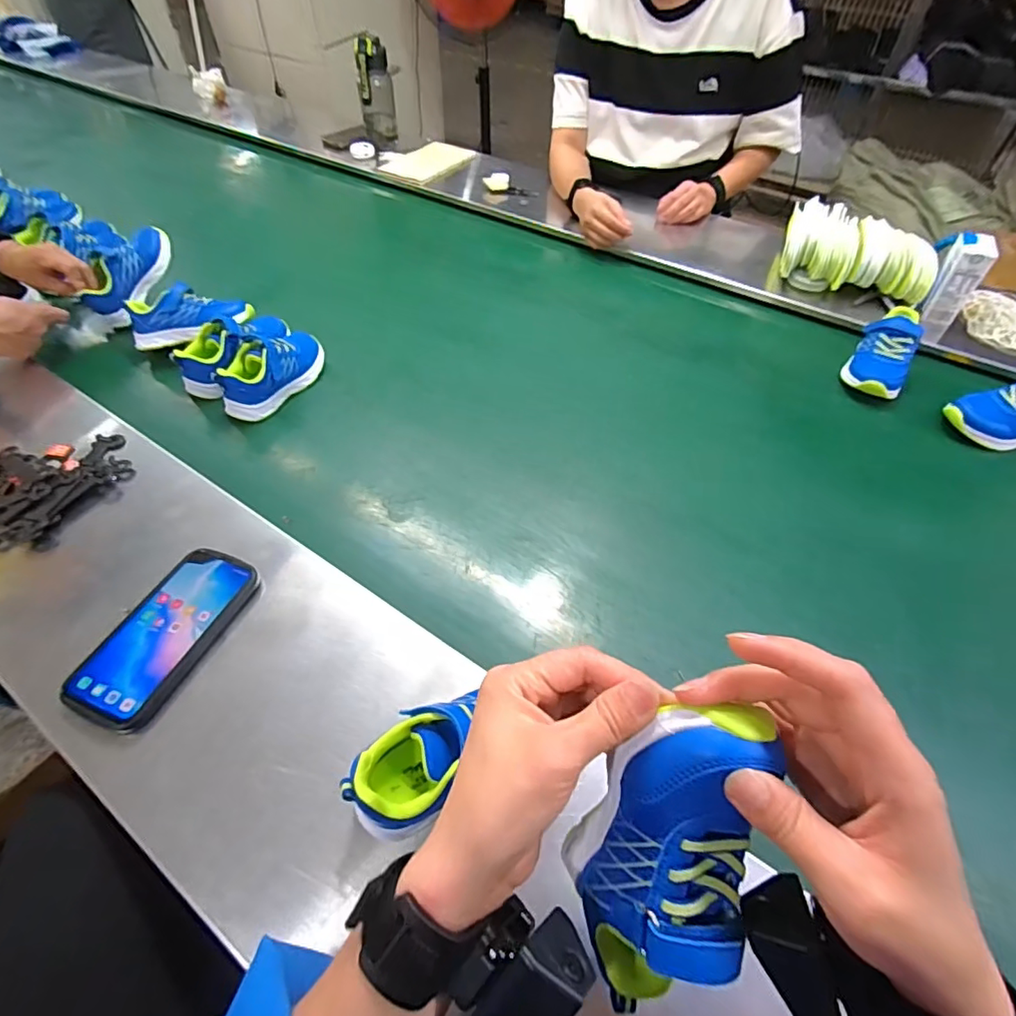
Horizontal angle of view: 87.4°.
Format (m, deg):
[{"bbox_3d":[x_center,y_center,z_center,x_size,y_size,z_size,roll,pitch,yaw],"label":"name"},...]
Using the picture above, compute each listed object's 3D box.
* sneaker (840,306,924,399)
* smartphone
[{"bbox_3d":[0.529,-0.221,0.746,0.076,0.078,0.159,28,55,18],"label":"sneaker"},{"bbox_3d":[-0.298,0.109,0.468,0.082,0.014,0.160,19,53,12],"label":"smartphone"}]

